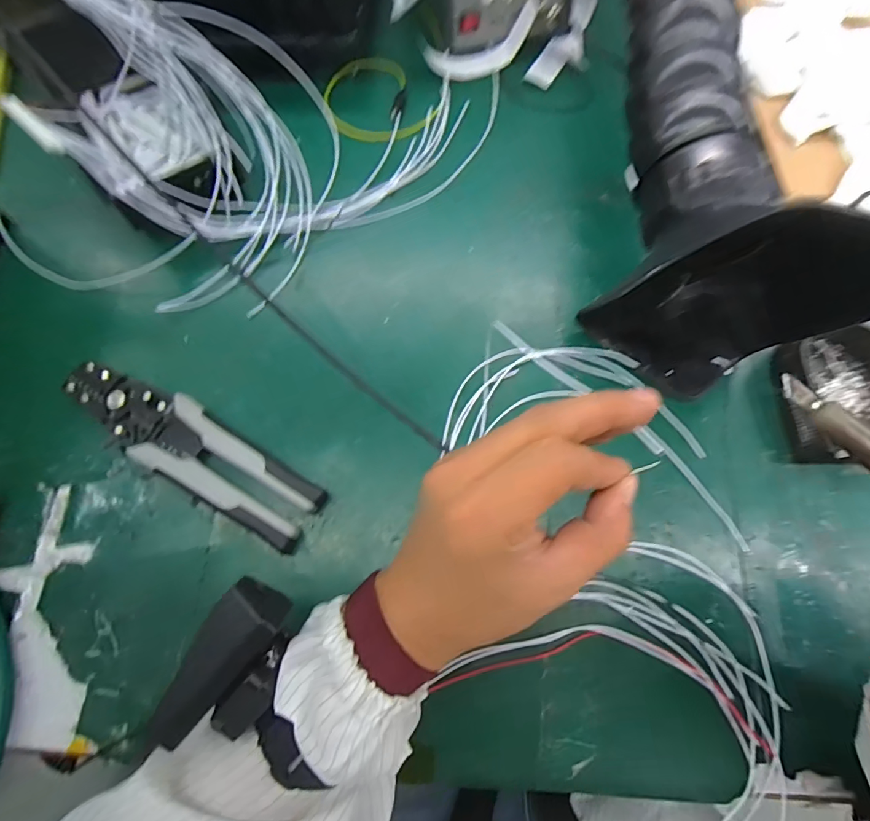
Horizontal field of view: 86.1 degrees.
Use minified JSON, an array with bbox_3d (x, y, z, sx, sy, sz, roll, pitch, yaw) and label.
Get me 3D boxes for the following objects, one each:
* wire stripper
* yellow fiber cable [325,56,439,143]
[{"bbox_3d":[-0.167,0.025,0.315,0.194,0.017,0.050,31,74,9],"label":"wire stripper"},{"bbox_3d":[-0.056,-0.291,0.438,0.090,0.017,0.109,-23,73,-8],"label":"yellow fiber cable"}]

